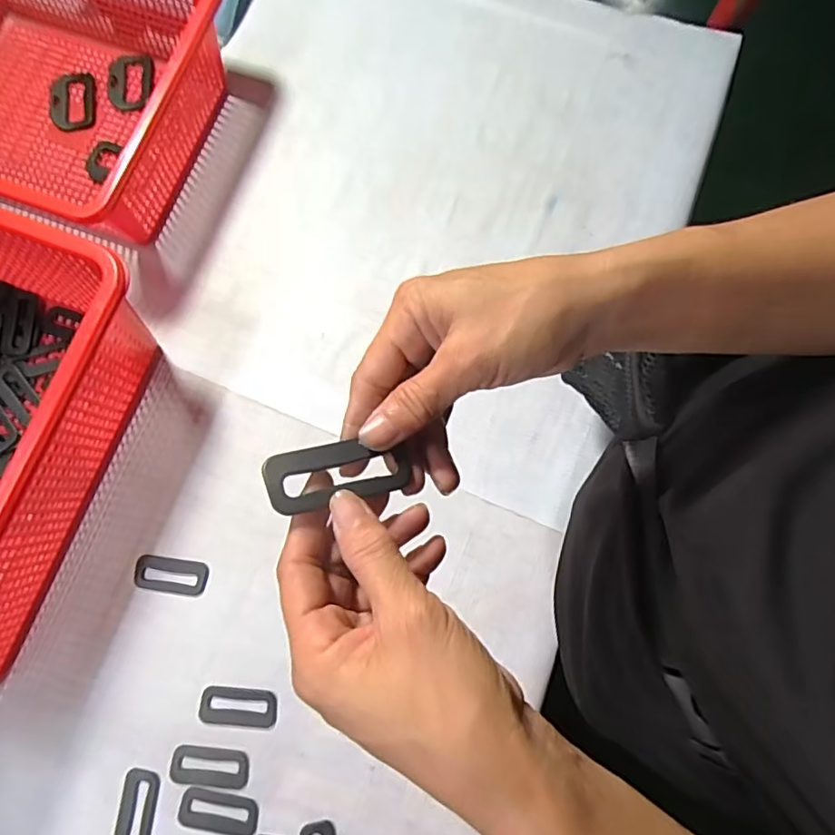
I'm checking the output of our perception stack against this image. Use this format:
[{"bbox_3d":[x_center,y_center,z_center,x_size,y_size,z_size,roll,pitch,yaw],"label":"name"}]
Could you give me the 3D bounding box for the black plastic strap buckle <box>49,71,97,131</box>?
[{"bbox_3d":[-0.331,-0.303,0.541,0.040,0.006,0.058,-5,79,0],"label":"black plastic strap buckle"}]

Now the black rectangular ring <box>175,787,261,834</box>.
[{"bbox_3d":[-0.150,0.296,0.423,0.062,0.004,0.026,8,80,2],"label":"black rectangular ring"}]

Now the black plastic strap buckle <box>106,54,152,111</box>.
[{"bbox_3d":[-0.279,-0.322,0.539,0.042,0.010,0.053,7,80,2],"label":"black plastic strap buckle"}]

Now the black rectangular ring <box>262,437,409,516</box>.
[{"bbox_3d":[-0.032,0.022,0.231,0.058,0.004,0.025,-11,68,-17],"label":"black rectangular ring"}]

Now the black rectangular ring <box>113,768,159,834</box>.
[{"bbox_3d":[-0.214,0.300,0.428,0.028,0.004,0.060,8,80,2],"label":"black rectangular ring"}]

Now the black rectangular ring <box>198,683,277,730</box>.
[{"bbox_3d":[-0.141,0.226,0.440,0.060,0.004,0.029,6,80,2],"label":"black rectangular ring"}]

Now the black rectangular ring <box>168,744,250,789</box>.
[{"bbox_3d":[-0.159,0.267,0.430,0.061,0.004,0.026,5,80,2],"label":"black rectangular ring"}]

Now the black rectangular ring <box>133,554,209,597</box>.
[{"bbox_3d":[-0.202,0.129,0.459,0.059,0.004,0.027,8,80,2],"label":"black rectangular ring"}]

